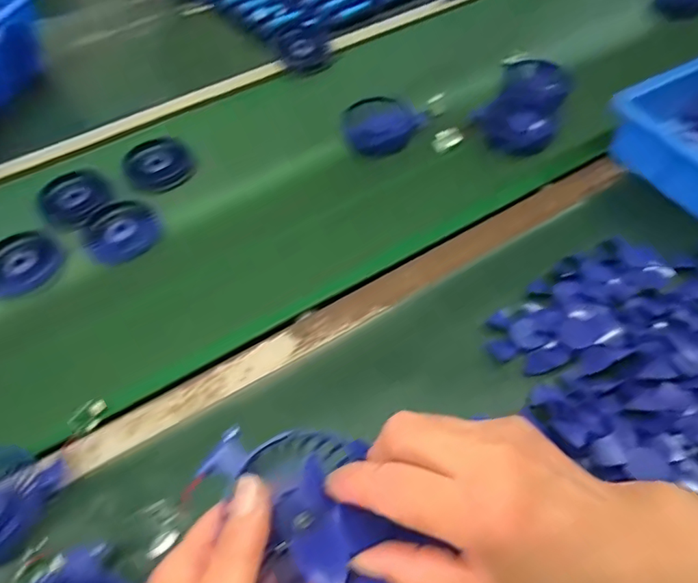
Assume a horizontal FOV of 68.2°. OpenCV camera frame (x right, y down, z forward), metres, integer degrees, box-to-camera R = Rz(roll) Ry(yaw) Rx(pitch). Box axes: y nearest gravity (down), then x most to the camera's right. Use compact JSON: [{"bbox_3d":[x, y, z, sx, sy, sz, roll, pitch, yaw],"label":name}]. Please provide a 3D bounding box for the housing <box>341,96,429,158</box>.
[{"bbox_3d":[0.039,-0.216,0.664,0.094,0.019,0.085,-43,82,-10],"label":"housing"}]

